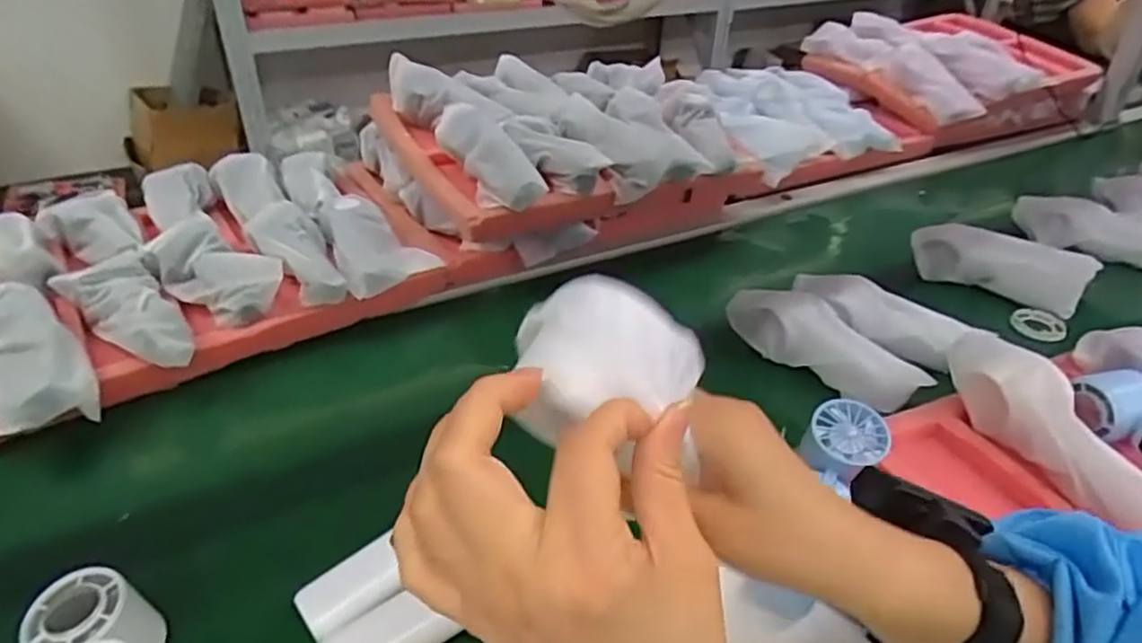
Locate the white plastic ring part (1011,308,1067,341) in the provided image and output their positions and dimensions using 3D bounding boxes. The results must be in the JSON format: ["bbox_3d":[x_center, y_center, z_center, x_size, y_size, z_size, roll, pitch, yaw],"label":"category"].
[{"bbox_3d":[0.510,0.004,0.754,0.051,0.013,0.035,13,74,22],"label":"white plastic ring part"}]

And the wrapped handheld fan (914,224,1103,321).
[{"bbox_3d":[0.488,-0.068,0.791,0.175,0.070,0.034,22,40,28],"label":"wrapped handheld fan"}]

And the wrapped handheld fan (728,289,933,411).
[{"bbox_3d":[0.244,0.019,0.674,0.059,0.049,0.198,-26,42,-33],"label":"wrapped handheld fan"}]

